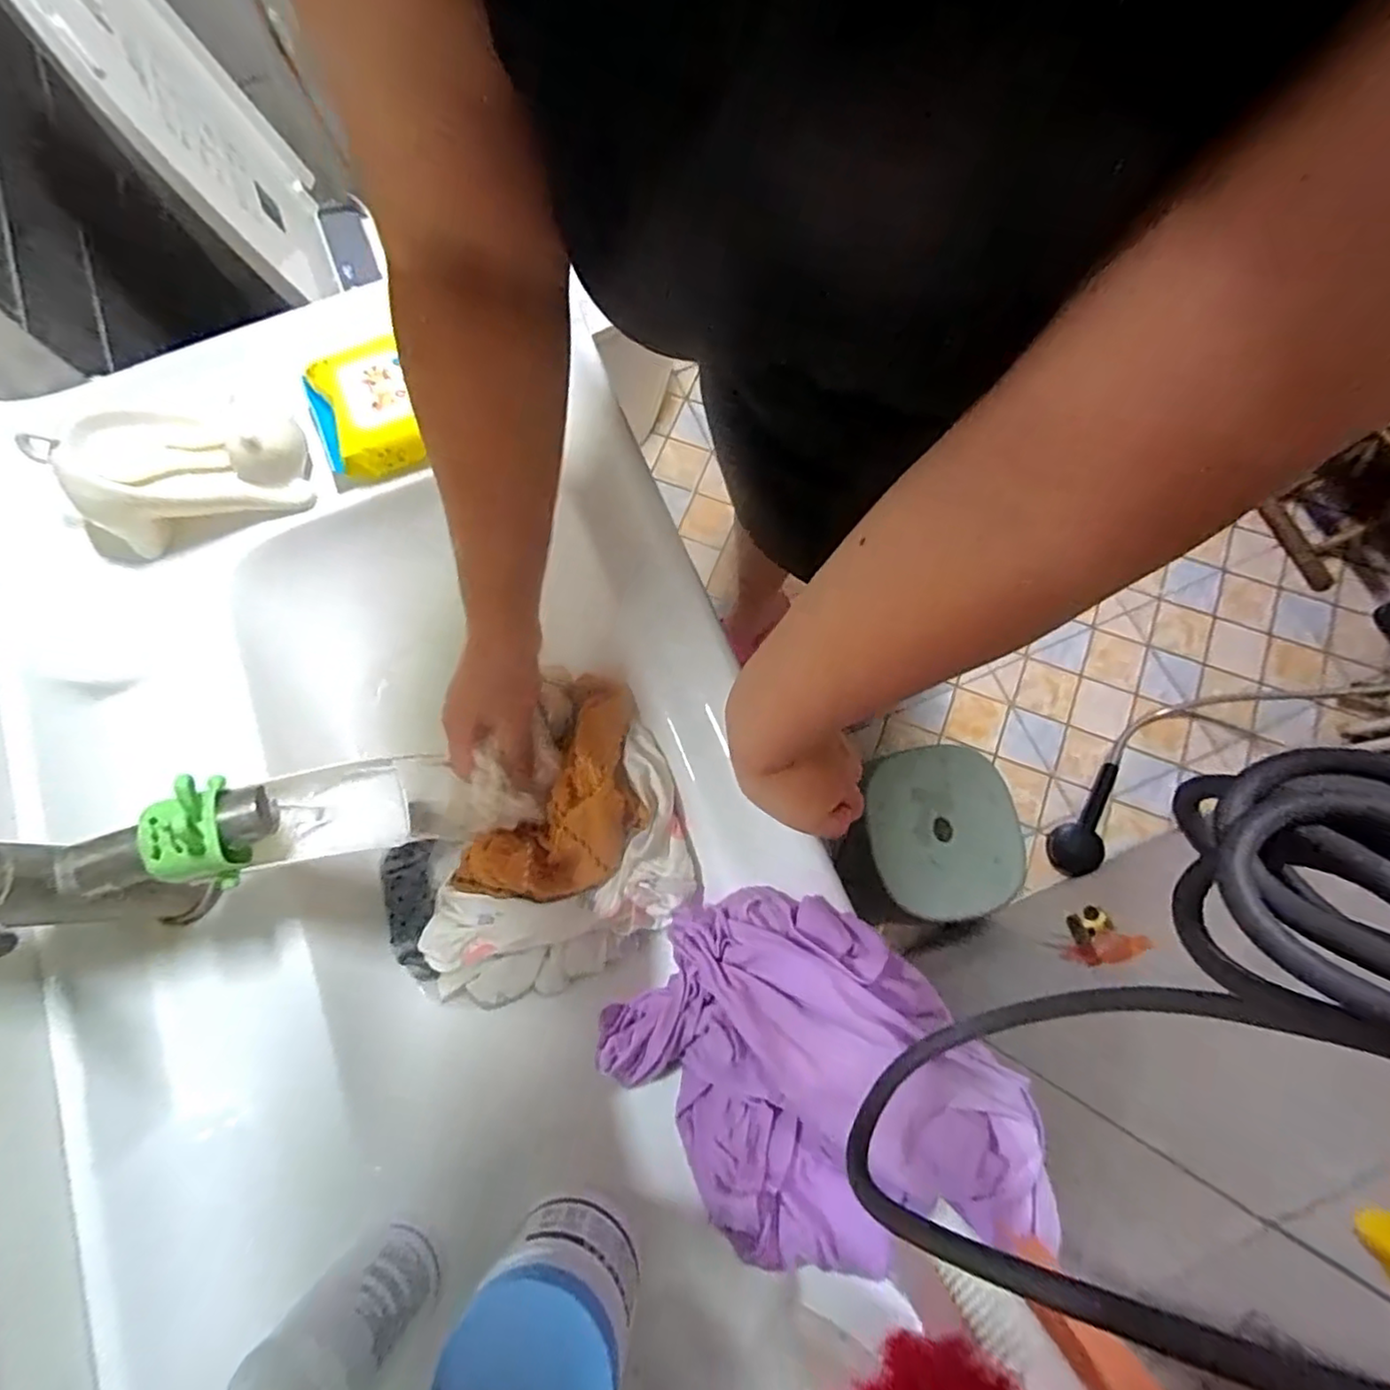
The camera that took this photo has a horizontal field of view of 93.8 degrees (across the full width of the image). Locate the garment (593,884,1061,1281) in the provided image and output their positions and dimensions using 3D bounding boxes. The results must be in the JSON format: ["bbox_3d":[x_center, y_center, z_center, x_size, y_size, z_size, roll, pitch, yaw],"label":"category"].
[{"bbox_3d":[0.070,0.237,0.390,0.244,0.090,0.185,43,80,11],"label":"garment"}]

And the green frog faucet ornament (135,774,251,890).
[{"bbox_3d":[-0.270,0.073,0.348,0.032,0.044,0.059,-11,75,-2],"label":"green frog faucet ornament"}]

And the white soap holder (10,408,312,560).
[{"bbox_3d":[-0.381,-0.173,0.486,0.148,0.080,0.104,-8,75,-1],"label":"white soap holder"}]

